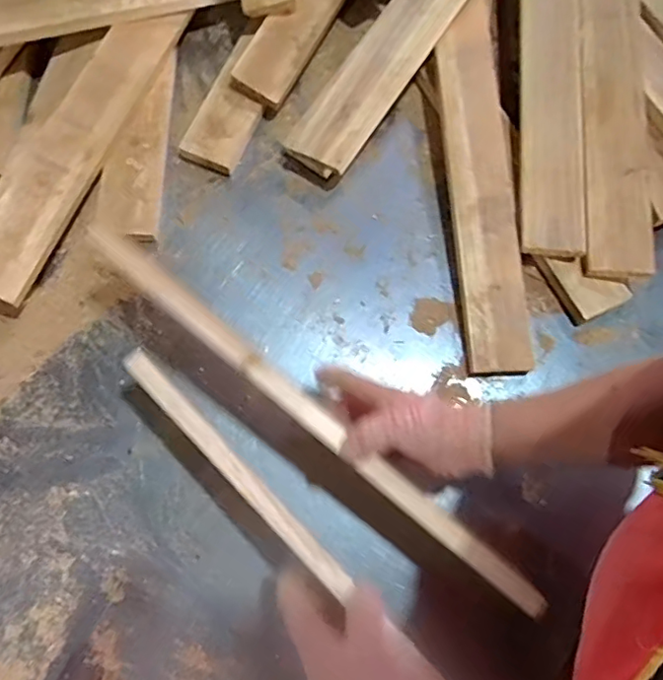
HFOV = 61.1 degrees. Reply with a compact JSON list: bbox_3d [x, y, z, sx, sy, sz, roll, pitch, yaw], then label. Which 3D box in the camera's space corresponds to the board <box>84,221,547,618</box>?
[{"bbox_3d":[-0.019,0.068,0.522,0.515,0.058,0.032,40,77,6],"label":"board"}]

